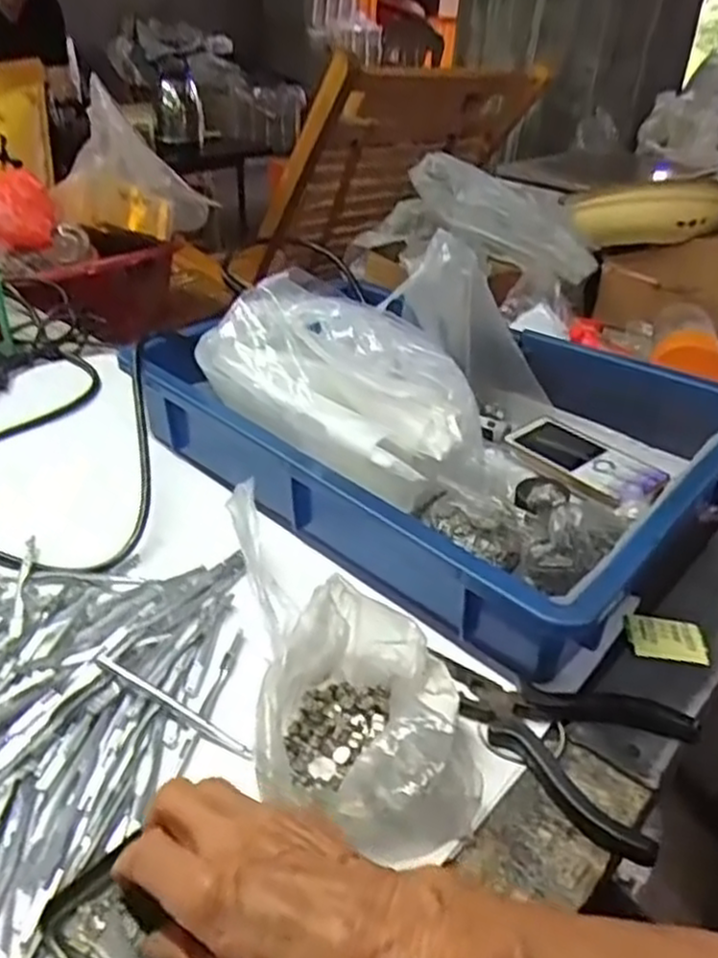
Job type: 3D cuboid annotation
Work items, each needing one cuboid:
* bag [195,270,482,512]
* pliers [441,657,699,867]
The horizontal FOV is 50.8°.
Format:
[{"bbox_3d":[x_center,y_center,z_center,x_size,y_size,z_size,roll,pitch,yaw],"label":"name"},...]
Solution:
[{"bbox_3d":[-0.015,-0.058,0.525,0.203,0.102,0.099,13,34,14],"label":"bag"},{"bbox_3d":[0.100,0.130,0.394,0.126,0.021,0.082,22,38,27],"label":"pliers"}]

